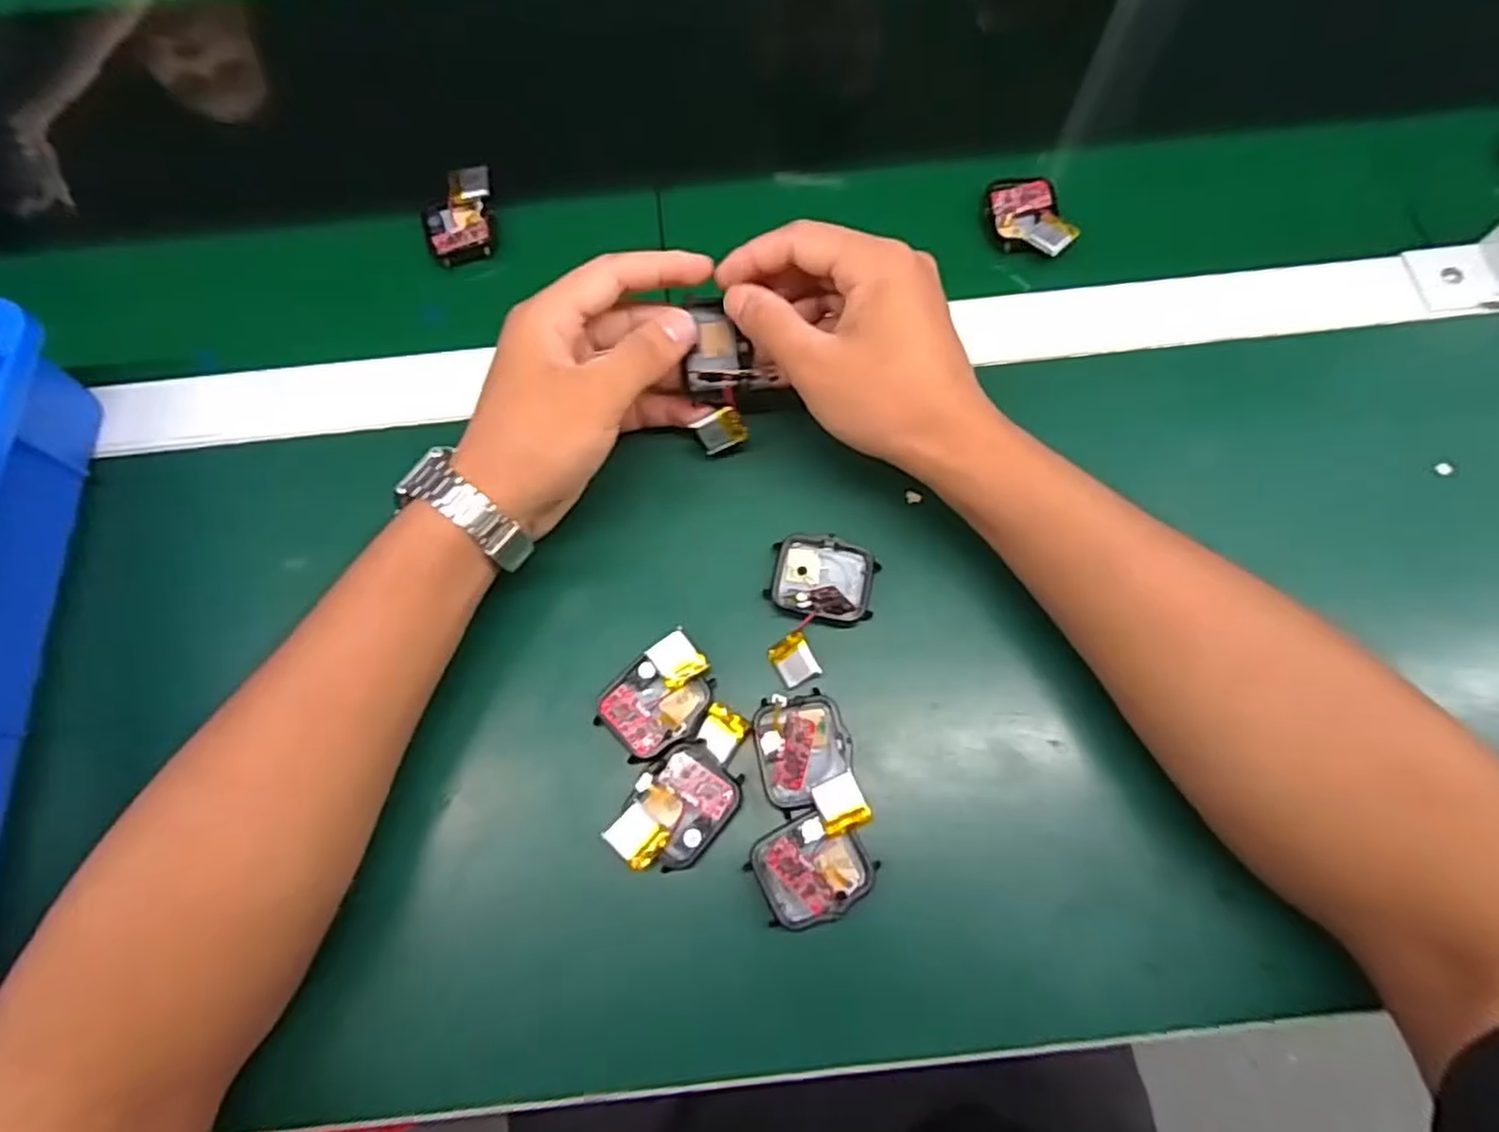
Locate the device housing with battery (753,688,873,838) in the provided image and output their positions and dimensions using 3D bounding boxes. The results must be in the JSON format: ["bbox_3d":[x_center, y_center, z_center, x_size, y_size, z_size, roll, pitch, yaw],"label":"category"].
[{"bbox_3d":[0.024,0.081,0.306,0.038,0.017,0.056,-12,72,-3],"label":"device housing with battery"}]

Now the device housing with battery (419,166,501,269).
[{"bbox_3d":[-0.162,-0.193,0.414,0.039,0.018,0.054,-11,72,-2],"label":"device housing with battery"}]

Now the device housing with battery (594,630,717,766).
[{"bbox_3d":[-0.038,0.057,0.318,0.050,0.015,0.039,-41,75,-11],"label":"device housing with battery"}]

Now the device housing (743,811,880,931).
[{"bbox_3d":[0.025,0.121,0.297,0.045,0.012,0.039,-25,73,-7],"label":"device housing"}]

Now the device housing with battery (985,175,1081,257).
[{"bbox_3d":[0.153,-0.190,0.406,0.038,0.017,0.058,-12,72,-3],"label":"device housing with battery"}]

